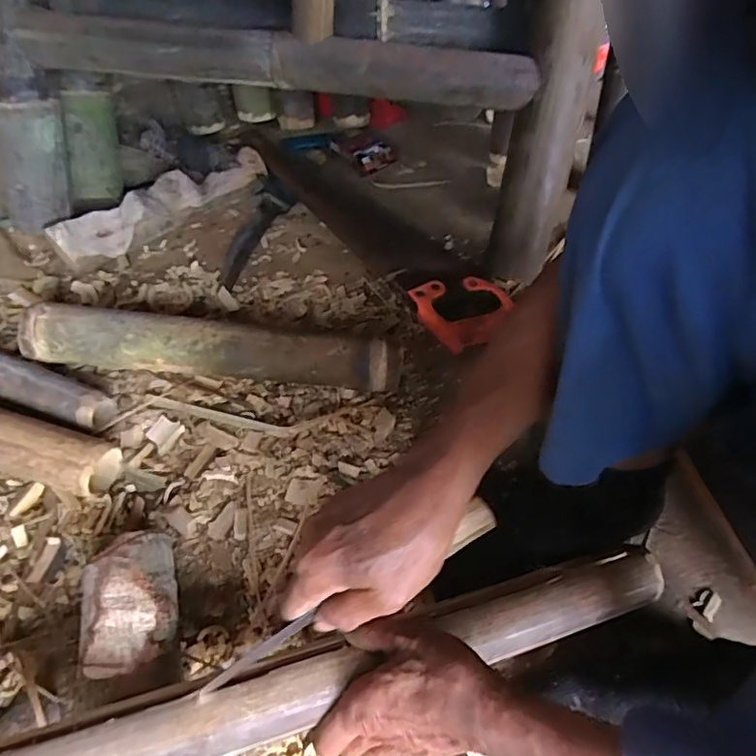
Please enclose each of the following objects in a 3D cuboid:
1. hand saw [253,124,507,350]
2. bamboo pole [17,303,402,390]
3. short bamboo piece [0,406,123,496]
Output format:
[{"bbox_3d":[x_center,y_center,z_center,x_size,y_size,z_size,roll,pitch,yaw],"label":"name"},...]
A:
[{"bbox_3d":[-0.016,-0.226,0.804,0.124,0.035,0.487,-32,64,-24],"label":"hand saw"},{"bbox_3d":[-0.180,-0.030,0.629,0.404,0.070,0.054,5,55,-2],"label":"bamboo pole"},{"bbox_3d":[-0.387,0.058,0.556,0.249,0.061,0.060,15,56,5],"label":"short bamboo piece"}]

